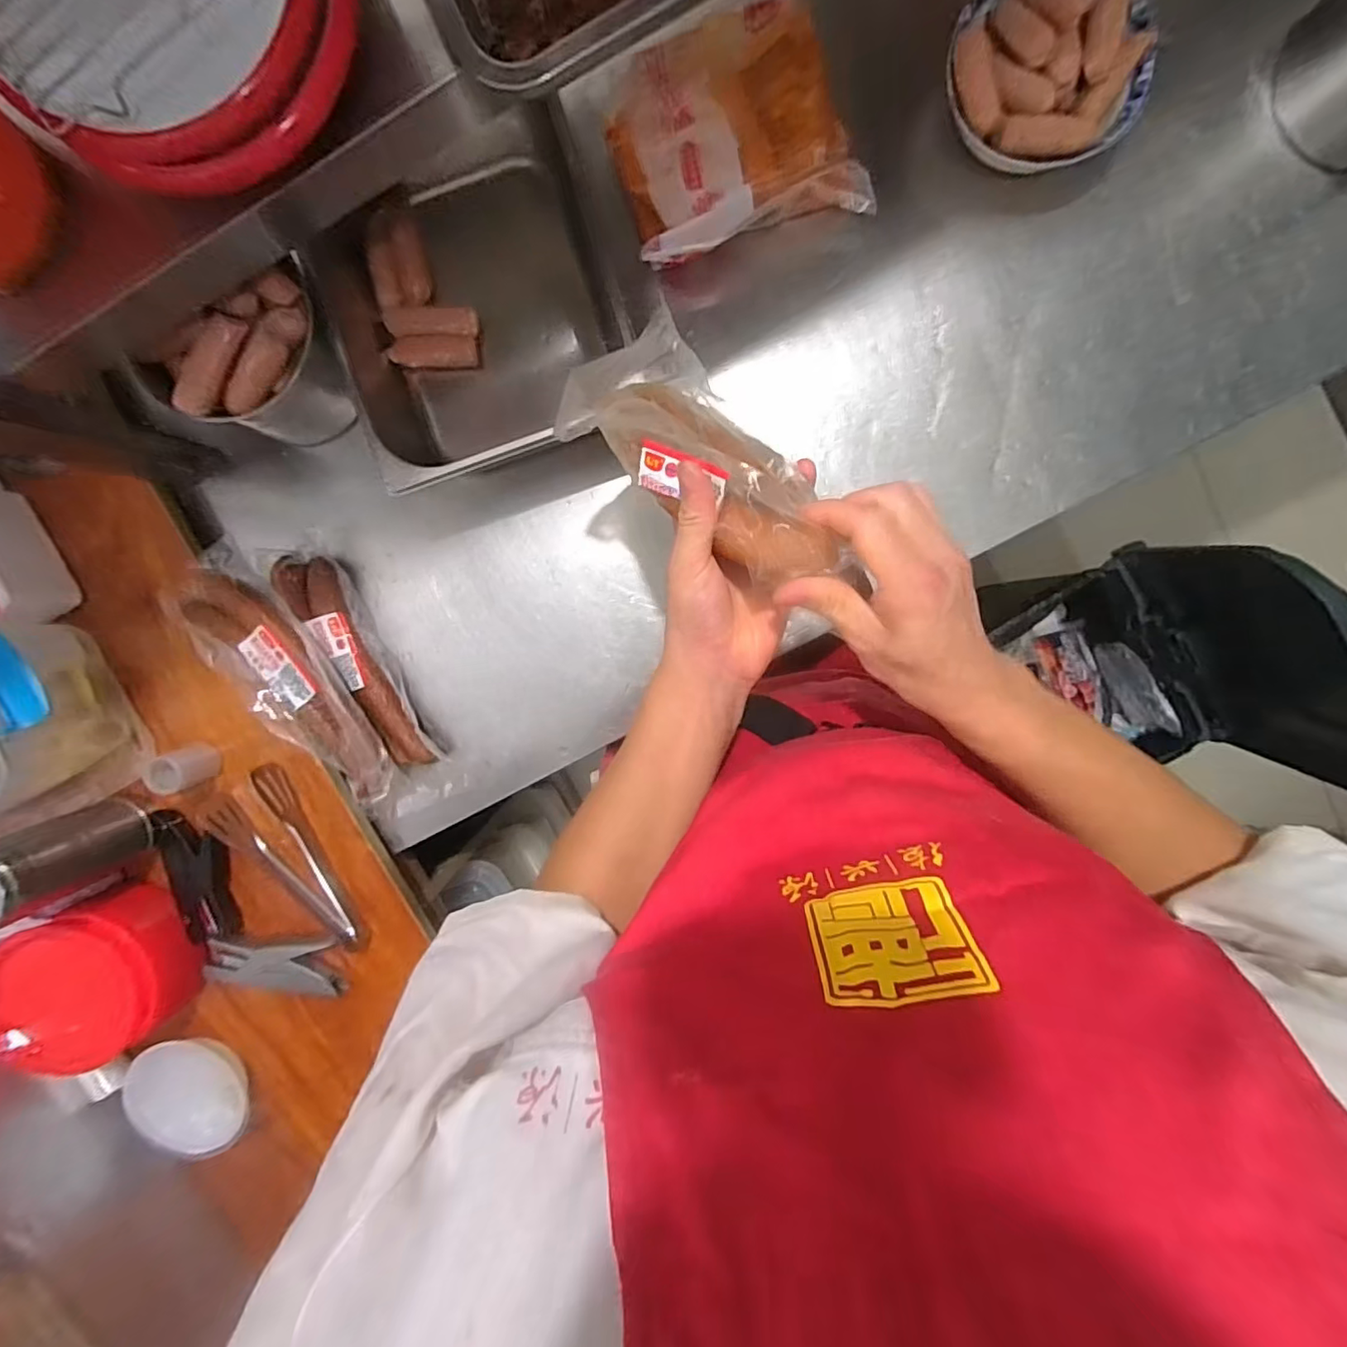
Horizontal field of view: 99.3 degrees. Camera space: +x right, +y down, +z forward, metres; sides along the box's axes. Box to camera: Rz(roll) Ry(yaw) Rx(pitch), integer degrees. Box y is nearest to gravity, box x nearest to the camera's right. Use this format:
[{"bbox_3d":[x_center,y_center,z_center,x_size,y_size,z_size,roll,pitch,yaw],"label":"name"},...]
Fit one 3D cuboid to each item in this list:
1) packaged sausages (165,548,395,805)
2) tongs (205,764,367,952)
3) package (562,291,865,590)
[{"bbox_3d":[-0.393,0.014,0.581,0.093,0.026,0.280,-33,95,5],"label":"packaged sausages"},{"bbox_3d":[-0.408,0.210,0.610,0.087,0.022,0.215,-30,96,5],"label":"tongs"},{"bbox_3d":[0.019,-0.144,0.379,0.106,0.041,0.255,-39,60,6],"label":"package"}]

